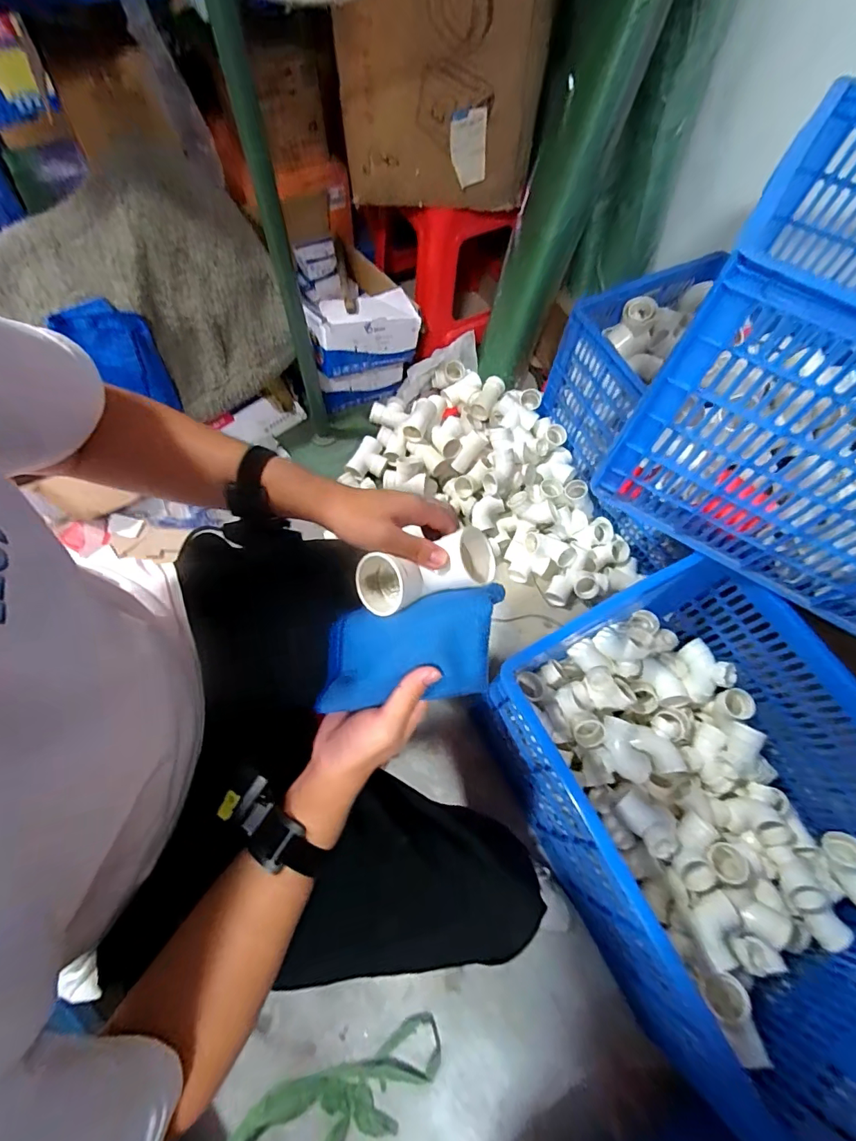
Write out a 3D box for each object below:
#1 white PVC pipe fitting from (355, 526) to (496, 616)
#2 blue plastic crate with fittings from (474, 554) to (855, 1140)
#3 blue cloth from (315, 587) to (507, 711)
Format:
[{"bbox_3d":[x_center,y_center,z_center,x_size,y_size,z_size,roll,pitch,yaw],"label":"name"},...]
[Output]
[{"bbox_3d":[-0.001,0.002,0.425,0.126,0.048,0.055,-17,67,-2],"label":"white PVC pipe fitting"},{"bbox_3d":[0.459,0.417,0.797,0.452,0.409,0.705,-24,69,-13],"label":"blue plastic crate with fittings"},{"bbox_3d":[-0.013,0.065,0.397,0.156,0.022,0.093,-14,50,12],"label":"blue cloth"}]

